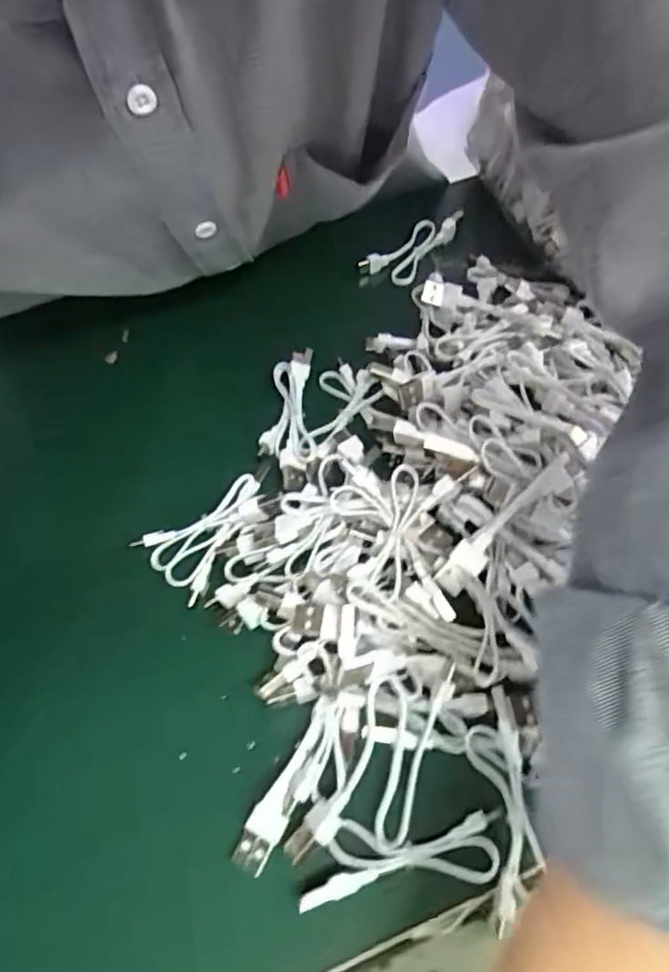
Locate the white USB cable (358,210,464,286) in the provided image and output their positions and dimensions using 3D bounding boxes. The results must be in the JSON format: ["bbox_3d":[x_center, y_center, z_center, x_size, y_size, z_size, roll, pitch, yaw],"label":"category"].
[{"bbox_3d":[0.052,-0.163,0.406,0.035,0.012,0.071,32,67,20],"label":"white USB cable"}]

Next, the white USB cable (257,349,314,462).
[{"bbox_3d":[-0.025,-0.046,0.332,0.029,0.009,0.069,-1,60,3],"label":"white USB cable"}]

